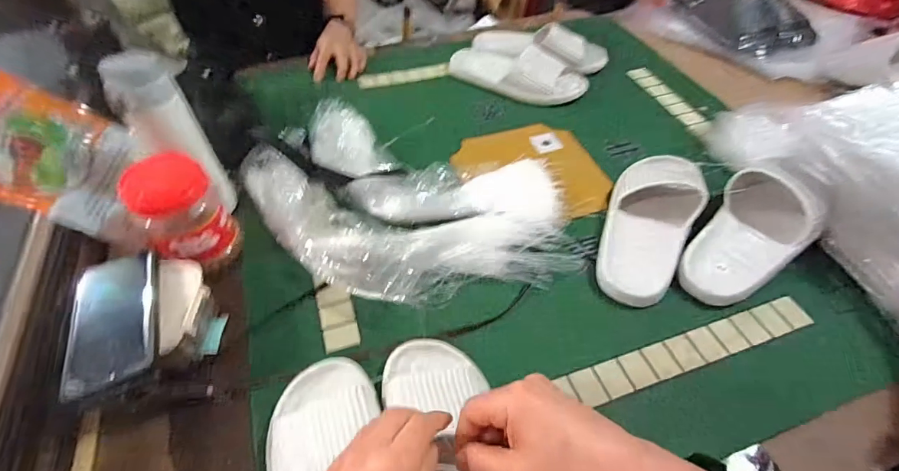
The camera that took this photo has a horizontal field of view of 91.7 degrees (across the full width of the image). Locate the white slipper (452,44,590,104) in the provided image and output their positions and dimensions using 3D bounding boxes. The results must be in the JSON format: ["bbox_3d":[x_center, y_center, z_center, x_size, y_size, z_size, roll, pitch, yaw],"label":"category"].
[{"bbox_3d":[0.129,-0.317,0.832,0.263,0.059,0.109,25,53,18],"label":"white slipper"}]

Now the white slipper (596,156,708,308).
[{"bbox_3d":[0.270,-0.028,0.585,0.104,0.066,0.258,21,52,15],"label":"white slipper"}]

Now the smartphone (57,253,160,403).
[{"bbox_3d":[-0.332,0.081,0.434,0.073,0.011,0.162,-14,50,-19],"label":"smartphone"}]

